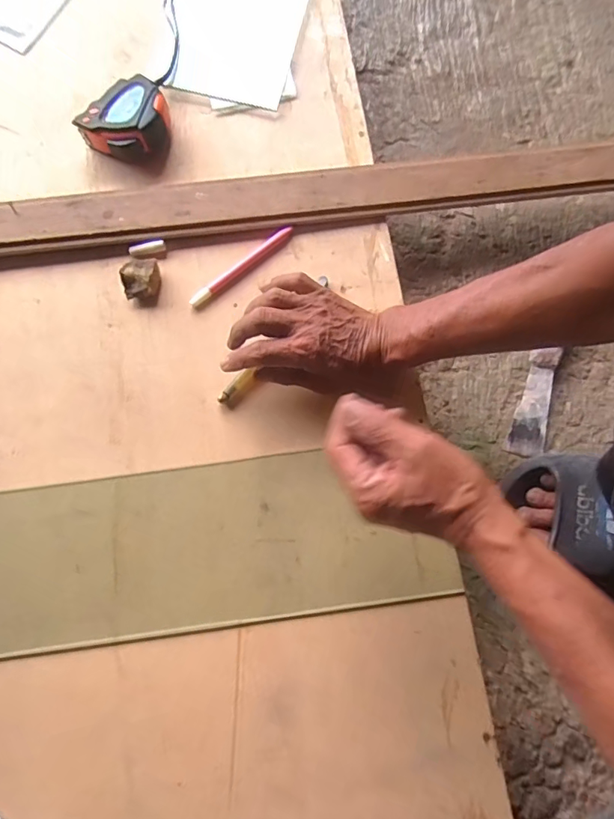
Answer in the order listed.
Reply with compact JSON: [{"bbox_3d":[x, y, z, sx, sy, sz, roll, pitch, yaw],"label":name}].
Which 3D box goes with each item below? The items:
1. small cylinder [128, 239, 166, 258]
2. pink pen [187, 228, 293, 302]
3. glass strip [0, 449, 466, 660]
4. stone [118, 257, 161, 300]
[{"bbox_3d":[-0.164,-0.165,0.514,0.037,0.009,0.013,-12,79,-4],"label":"small cylinder"},{"bbox_3d":[-0.065,-0.145,0.507,0.124,0.012,0.011,-37,82,-8],"label":"pink pen"},{"bbox_3d":[-0.126,0.132,0.461,0.496,0.010,0.147,-7,79,-3],"label":"glass strip"},{"bbox_3d":[-0.167,-0.135,0.505,0.036,0.023,0.042,-6,79,-2],"label":"stone"}]

